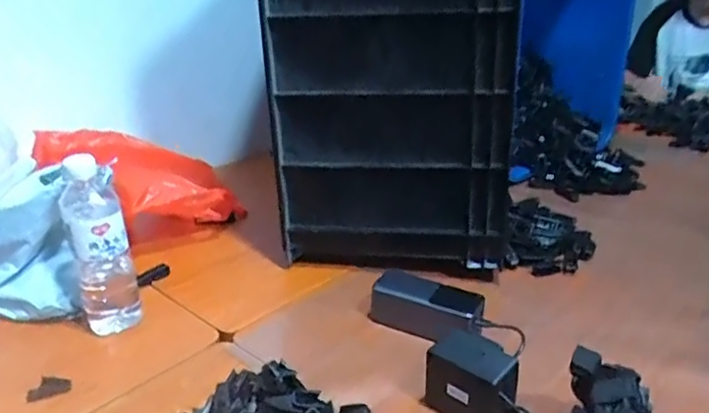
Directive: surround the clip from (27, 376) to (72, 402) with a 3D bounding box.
[{"bbox_3d":[-0.314,0.184,0.598,0.040,0.010,0.023,-13,27,-28],"label":"clip"}]

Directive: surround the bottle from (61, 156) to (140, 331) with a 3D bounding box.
[{"bbox_3d":[-0.289,0.048,0.666,0.064,0.201,0.053,-10,26,-23],"label":"bottle"}]

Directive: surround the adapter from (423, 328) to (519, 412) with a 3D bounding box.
[{"bbox_3d":[0.115,0.169,0.561,0.088,0.074,0.051,16,28,30],"label":"adapter"}]

